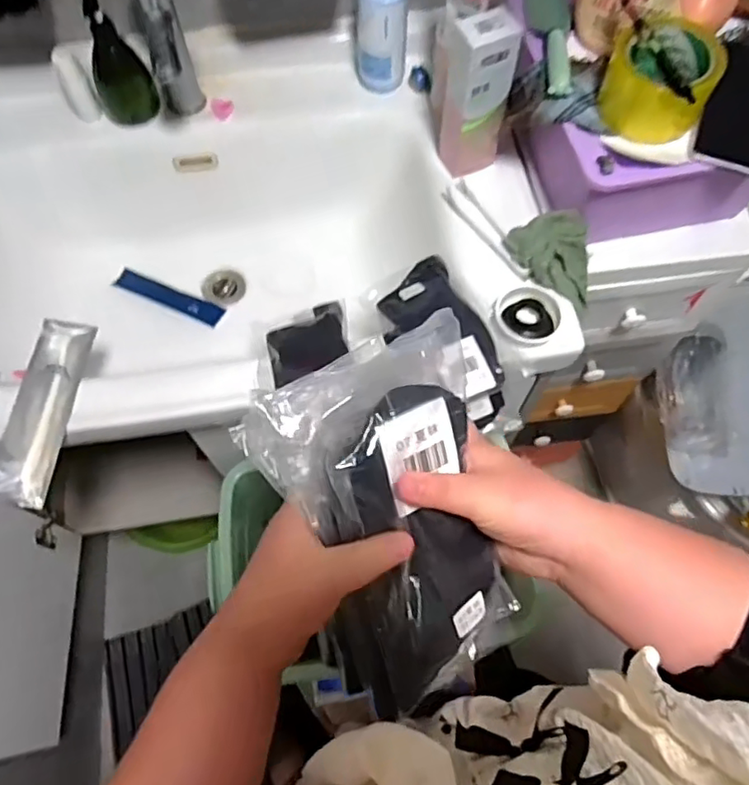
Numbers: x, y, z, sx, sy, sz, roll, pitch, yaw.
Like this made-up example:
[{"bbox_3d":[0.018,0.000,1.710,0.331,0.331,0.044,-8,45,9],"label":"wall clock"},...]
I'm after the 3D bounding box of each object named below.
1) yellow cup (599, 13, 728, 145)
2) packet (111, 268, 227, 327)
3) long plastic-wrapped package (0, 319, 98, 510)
[{"bbox_3d":[0.278,-0.304,0.589,0.096,0.074,0.096,0,65,-1],"label":"yellow cup"},{"bbox_3d":[-0.275,-0.128,0.818,0.154,0.008,0.032,24,67,10],"label":"packet"},{"bbox_3d":[-0.323,0.010,0.599,0.052,0.011,0.214,13,50,-20],"label":"long plastic-wrapped package"}]

